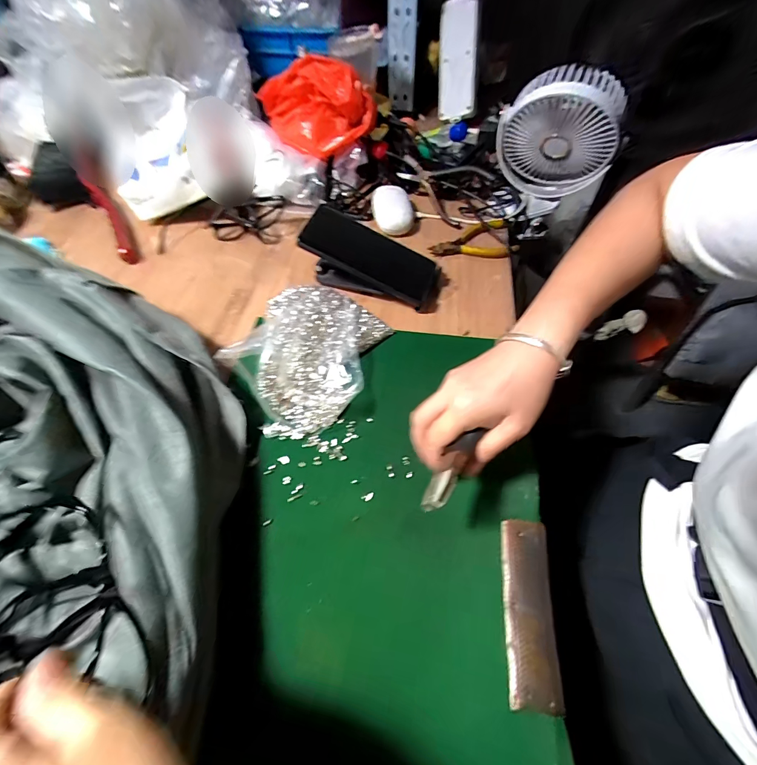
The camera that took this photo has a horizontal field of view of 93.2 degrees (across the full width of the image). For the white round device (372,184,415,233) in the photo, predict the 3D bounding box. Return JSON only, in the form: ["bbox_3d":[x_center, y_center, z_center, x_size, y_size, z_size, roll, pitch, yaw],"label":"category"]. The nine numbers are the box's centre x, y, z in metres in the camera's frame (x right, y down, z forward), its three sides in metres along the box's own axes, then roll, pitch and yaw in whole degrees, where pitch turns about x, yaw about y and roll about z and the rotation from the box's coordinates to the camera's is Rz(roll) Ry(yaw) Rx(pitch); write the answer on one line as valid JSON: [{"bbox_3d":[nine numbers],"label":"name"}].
[{"bbox_3d":[0.023,-0.257,0.535,0.060,0.034,0.081,-6,56,-3],"label":"white round device"}]

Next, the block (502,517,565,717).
[{"bbox_3d":[0.111,0.164,0.264,0.036,0.008,0.117,6,56,6],"label":"block"}]

